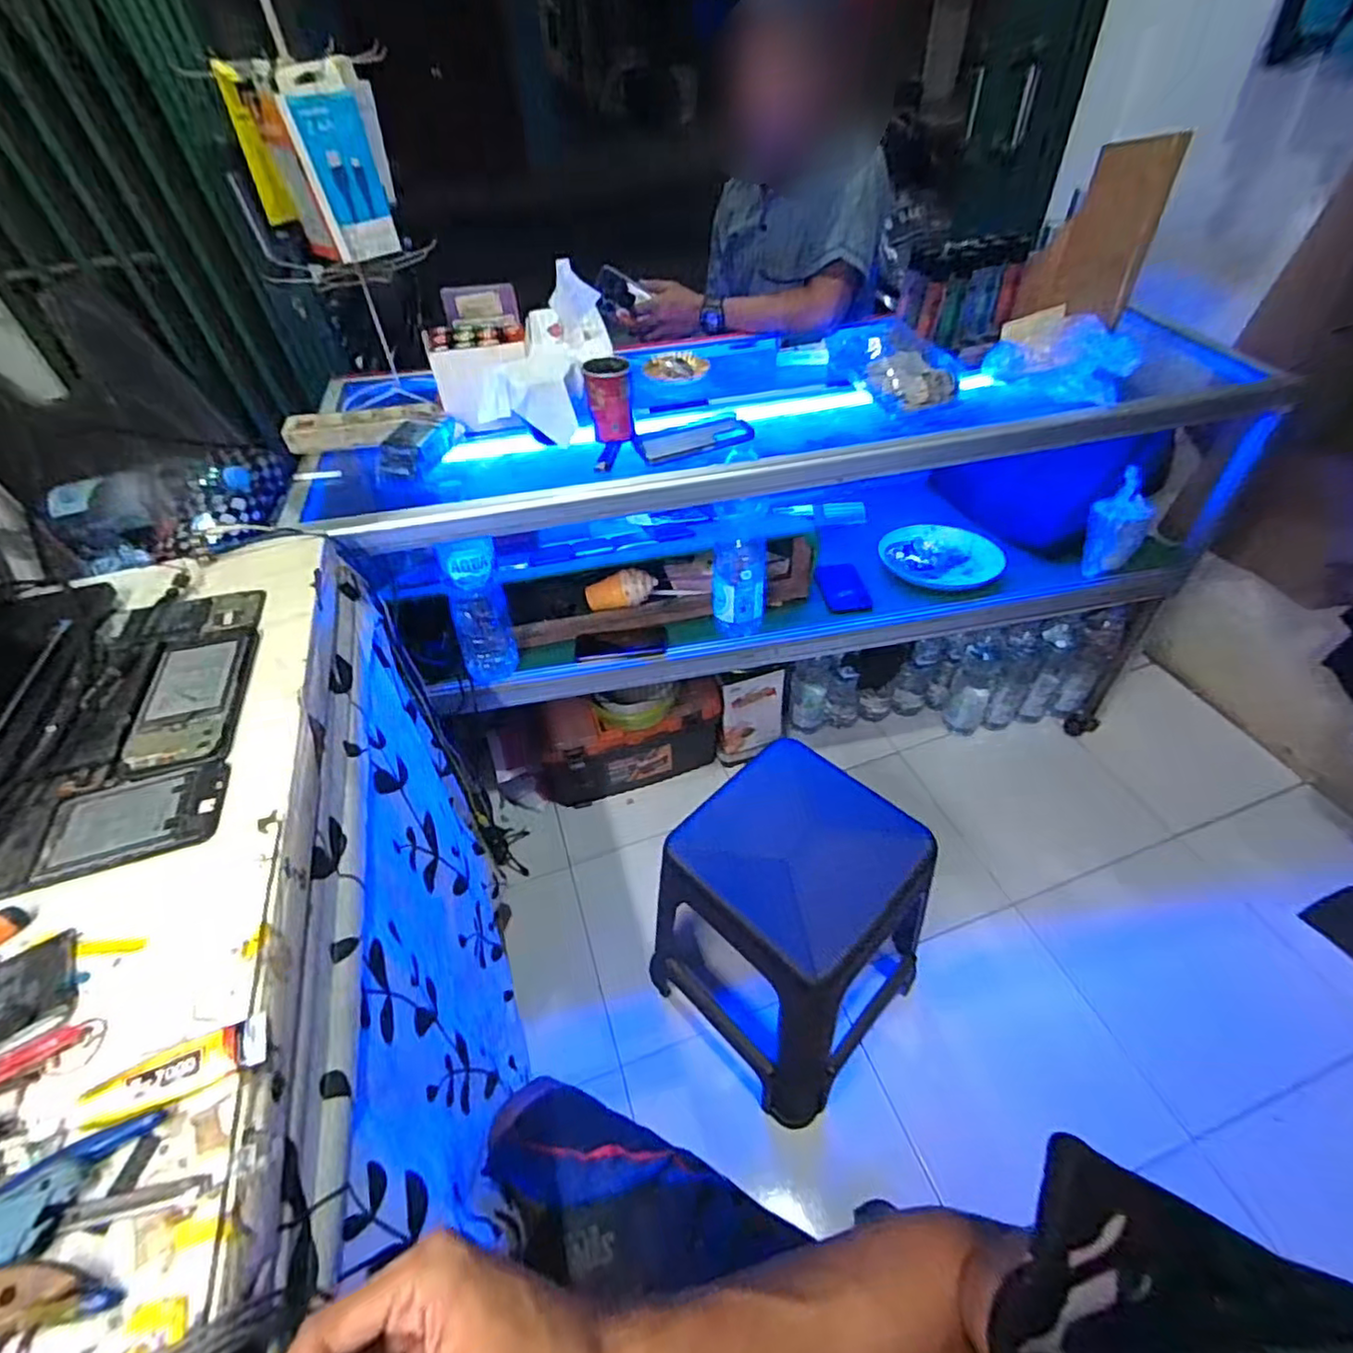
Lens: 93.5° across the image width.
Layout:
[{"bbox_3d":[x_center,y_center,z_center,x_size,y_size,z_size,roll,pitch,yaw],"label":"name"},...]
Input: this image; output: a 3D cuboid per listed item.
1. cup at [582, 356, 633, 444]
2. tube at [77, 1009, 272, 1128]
[{"bbox_3d":[-0.097,-0.399,0.926,0.064,0.096,0.059,-7,47,-3],"label":"cup"},{"bbox_3d":[-0.271,0.215,0.345,0.085,0.010,0.025,-18,70,-18],"label":"tube"}]

